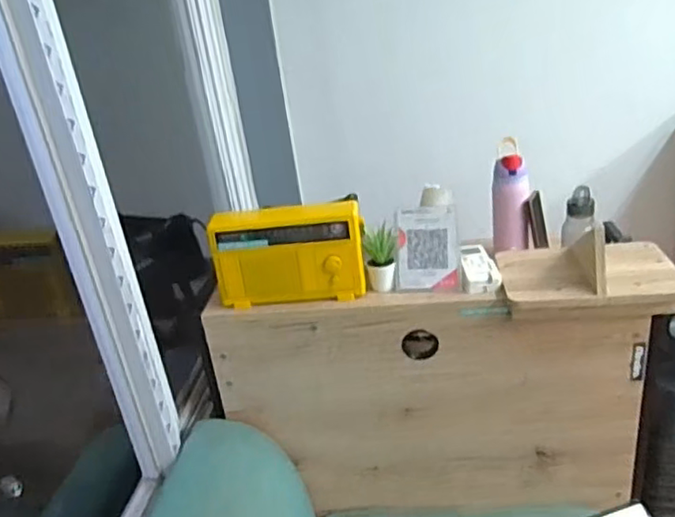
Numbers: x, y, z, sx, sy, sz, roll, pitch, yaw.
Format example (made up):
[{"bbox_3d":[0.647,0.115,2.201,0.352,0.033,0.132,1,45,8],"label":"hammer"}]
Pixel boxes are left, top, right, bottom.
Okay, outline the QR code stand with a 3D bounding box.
[{"bbox_3d":[0.168,-0.018,1.149,0.116,0.130,0.083,0,30,11],"label":"QR code stand"}]

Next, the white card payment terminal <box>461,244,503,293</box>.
[{"bbox_3d":[0.269,0.012,1.180,0.063,0.025,0.157,-4,29,5],"label":"white card payment terminal"}]

